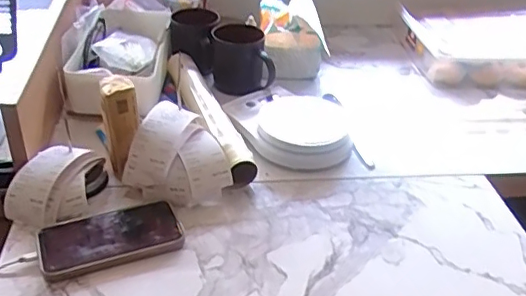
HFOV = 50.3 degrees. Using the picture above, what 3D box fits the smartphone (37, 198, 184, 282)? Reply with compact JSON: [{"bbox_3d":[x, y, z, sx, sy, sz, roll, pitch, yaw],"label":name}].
[{"bbox_3d":[-0.173,0.100,0.639,0.154,0.017,0.086,-12,37,-19],"label":"smartphone"}]

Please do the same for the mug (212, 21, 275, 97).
[{"bbox_3d":[-0.034,-0.142,0.877,0.094,0.090,0.110,-2,35,-6],"label":"mug"}]

